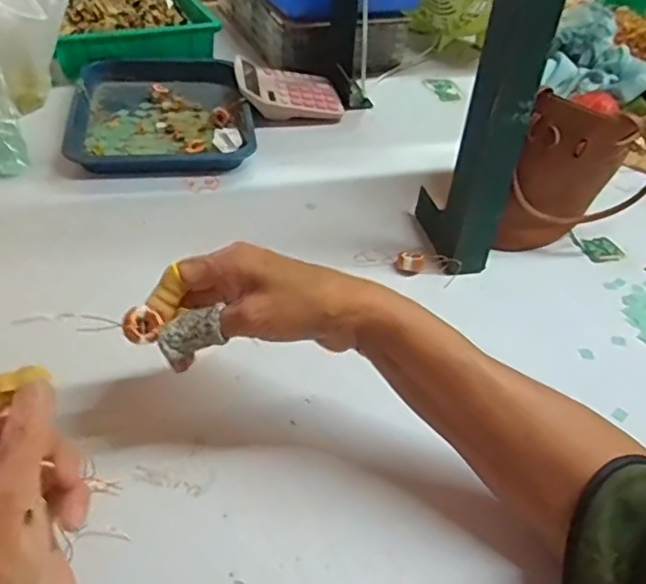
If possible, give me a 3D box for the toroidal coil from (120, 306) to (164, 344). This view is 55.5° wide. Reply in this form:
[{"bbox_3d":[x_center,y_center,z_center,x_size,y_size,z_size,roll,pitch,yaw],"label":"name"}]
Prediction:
[{"bbox_3d":[-0.109,0.020,0.368,0.023,0.016,0.015,-1,42,-9],"label":"toroidal coil"}]

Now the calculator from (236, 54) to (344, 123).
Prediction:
[{"bbox_3d":[-0.050,-0.279,0.844,0.141,0.043,0.119,-7,43,-14],"label":"calculator"}]

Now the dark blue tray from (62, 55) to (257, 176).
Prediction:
[{"bbox_3d":[-0.209,-0.239,0.790,0.209,0.035,0.291,-5,42,-14],"label":"dark blue tray"}]

